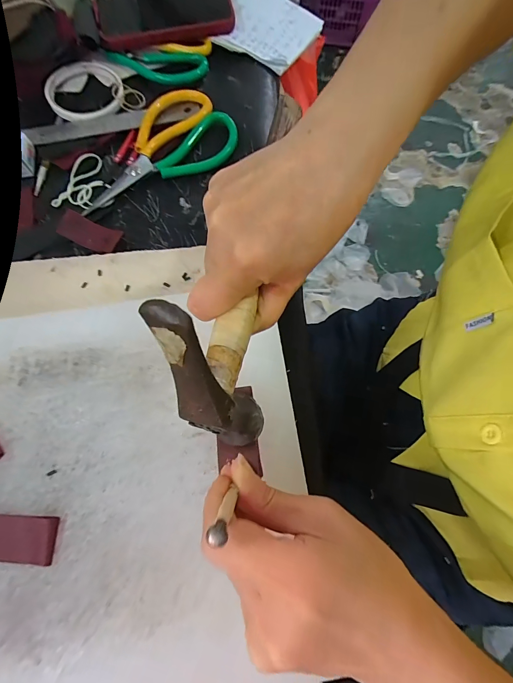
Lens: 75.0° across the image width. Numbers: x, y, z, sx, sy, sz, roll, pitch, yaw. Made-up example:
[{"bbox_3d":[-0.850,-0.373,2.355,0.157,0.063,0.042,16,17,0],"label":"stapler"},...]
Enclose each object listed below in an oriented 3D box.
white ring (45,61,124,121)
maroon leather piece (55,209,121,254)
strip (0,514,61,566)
[{"bbox_3d":[-0.200,-0.295,0.390,0.084,0.008,0.091,0,70,-1],"label":"white ring"},{"bbox_3d":[-0.162,-0.105,0.331,0.059,0.018,0.027,23,72,7],"label":"maroon leather piece"},{"bbox_3d":[-0.157,0.124,0.211,0.060,0.006,0.027,4,70,1],"label":"strip"}]

